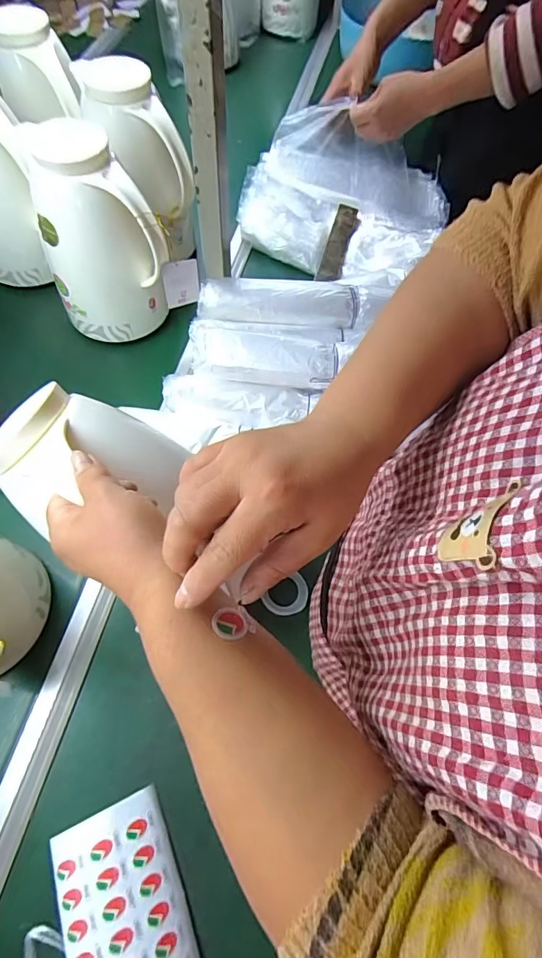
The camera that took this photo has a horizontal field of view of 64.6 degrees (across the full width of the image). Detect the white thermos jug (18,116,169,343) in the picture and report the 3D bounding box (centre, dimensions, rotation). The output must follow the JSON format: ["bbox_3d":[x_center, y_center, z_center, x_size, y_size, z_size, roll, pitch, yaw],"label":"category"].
[{"bbox_3d":[-0.234,-0.344,0.607,0.158,0.228,0.155,-9,64,-7],"label":"white thermos jug"}]

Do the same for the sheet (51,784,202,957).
[{"bbox_3d":[-0.117,0.418,0.371,0.095,0.033,0.229,-22,66,-13],"label":"sheet"}]

